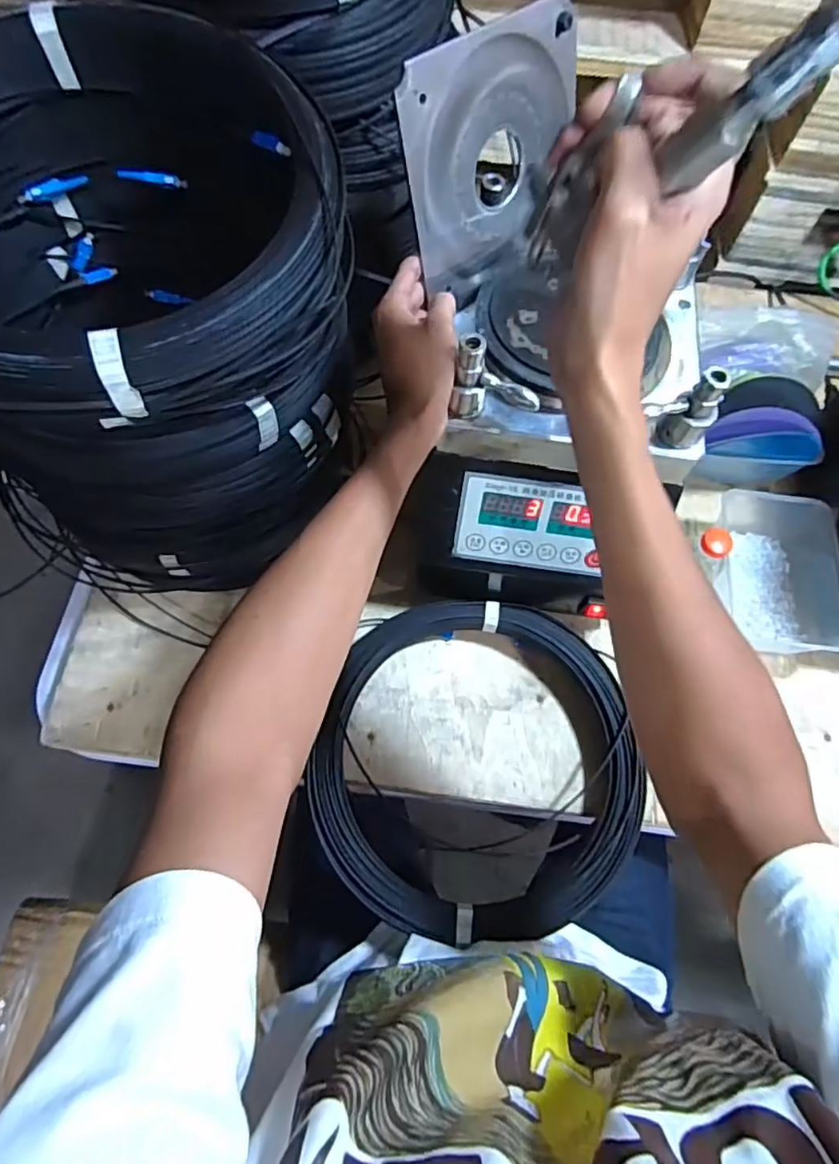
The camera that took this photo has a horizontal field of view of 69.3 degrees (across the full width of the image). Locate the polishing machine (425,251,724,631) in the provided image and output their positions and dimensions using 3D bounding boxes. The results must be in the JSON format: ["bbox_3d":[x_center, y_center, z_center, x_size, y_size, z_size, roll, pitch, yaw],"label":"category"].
[{"bbox_3d":[0.124,-0.128,0.581,0.208,0.273,0.240,9,68,2],"label":"polishing machine"}]

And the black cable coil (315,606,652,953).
[{"bbox_3d":[0.060,0.167,0.579,0.296,0.055,0.302,0,68,-1],"label":"black cable coil"}]

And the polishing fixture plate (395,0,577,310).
[{"bbox_3d":[0.060,-0.323,0.471,0.165,0.161,0.011,-37,51,-15],"label":"polishing fixture plate"}]

